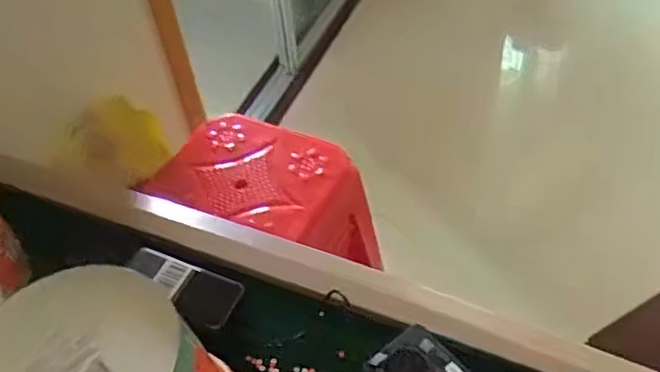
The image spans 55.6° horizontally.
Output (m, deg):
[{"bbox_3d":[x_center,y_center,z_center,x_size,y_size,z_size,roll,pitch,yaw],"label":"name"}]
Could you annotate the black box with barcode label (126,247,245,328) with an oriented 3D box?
[{"bbox_3d":[-0.159,0.102,0.646,0.131,0.021,0.053,19,62,15],"label":"black box with barcode label"}]

